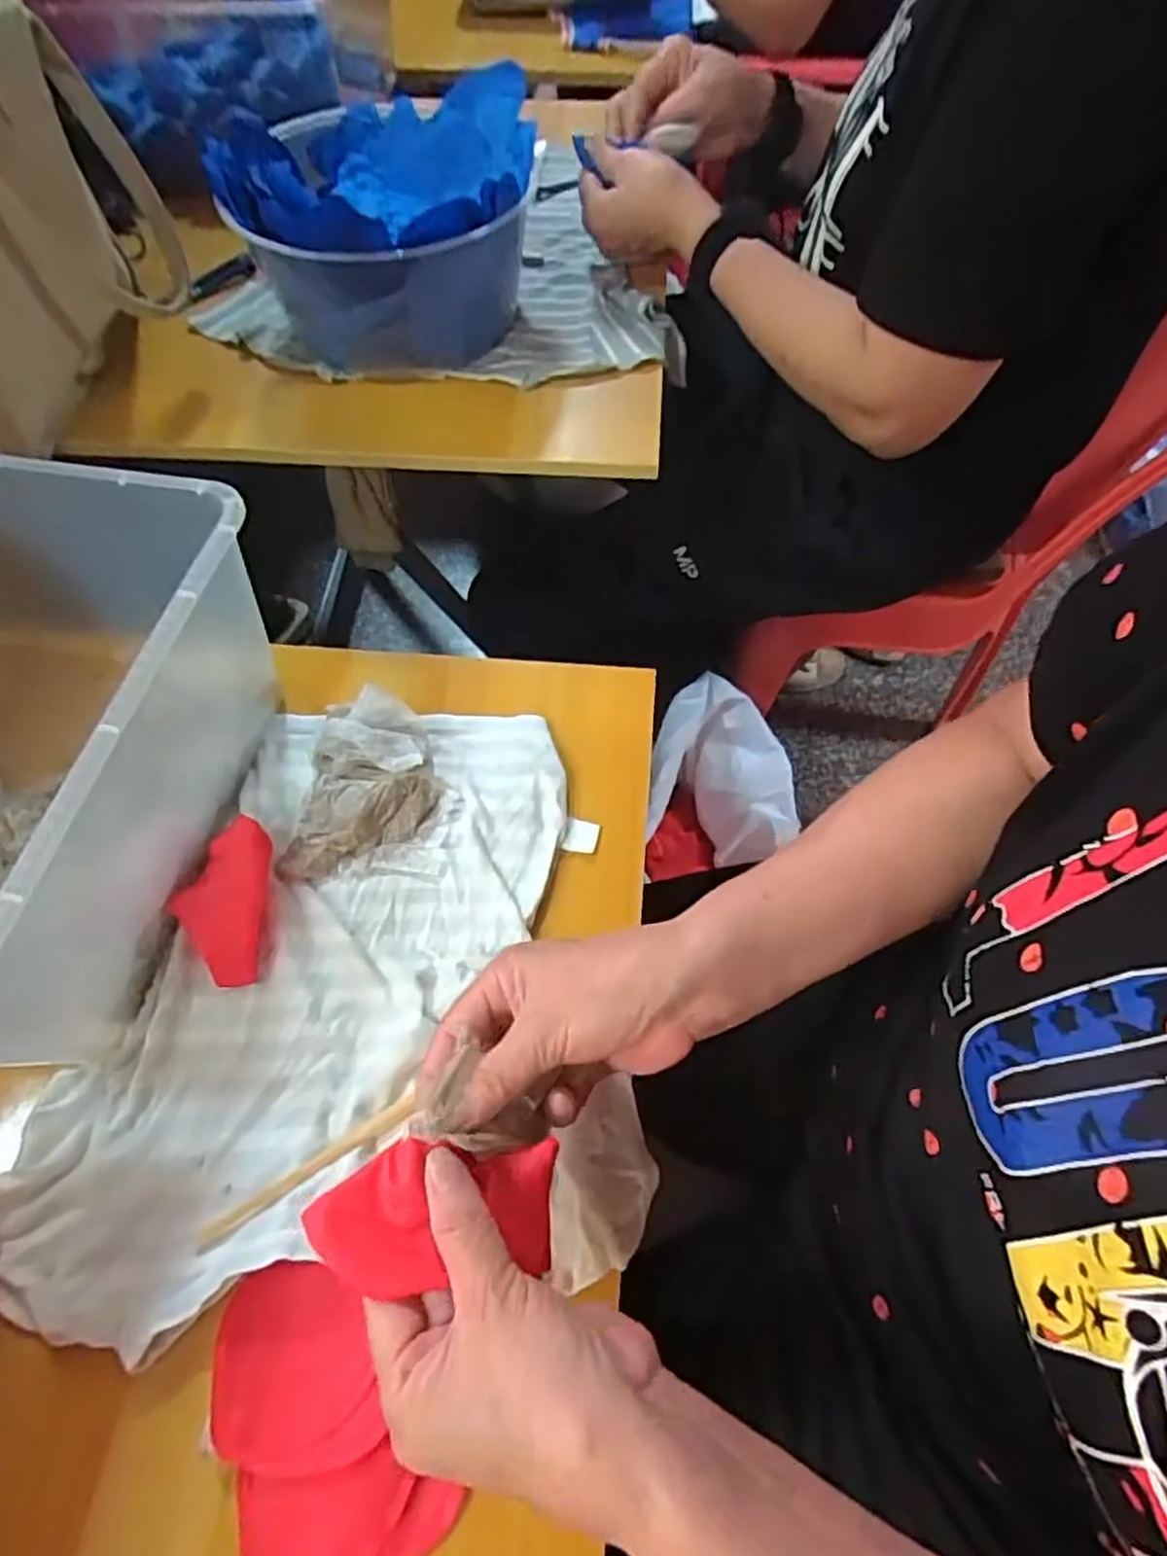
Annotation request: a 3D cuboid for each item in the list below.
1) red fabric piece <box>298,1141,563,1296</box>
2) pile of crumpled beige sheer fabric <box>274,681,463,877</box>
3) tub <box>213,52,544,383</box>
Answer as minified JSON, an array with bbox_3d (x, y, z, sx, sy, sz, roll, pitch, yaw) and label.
[{"bbox_3d":[-0.056,0.168,0.290,0.093,0.019,0.048,3,59,-21],"label":"red fabric piece"},{"bbox_3d":[-0.123,0.003,0.447,0.089,0.025,0.118,8,61,4],"label":"pile of crumpled beige sheer fabric"},{"bbox_3d":[-0.152,-0.413,0.574,0.220,0.112,0.212,5,61,3],"label":"tub"}]

